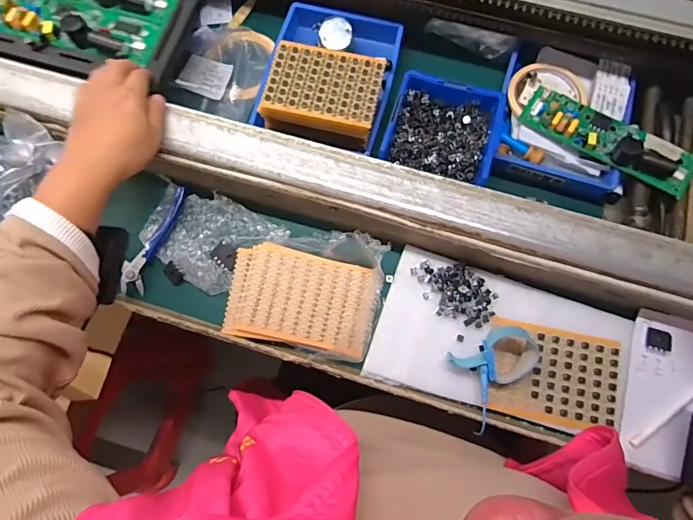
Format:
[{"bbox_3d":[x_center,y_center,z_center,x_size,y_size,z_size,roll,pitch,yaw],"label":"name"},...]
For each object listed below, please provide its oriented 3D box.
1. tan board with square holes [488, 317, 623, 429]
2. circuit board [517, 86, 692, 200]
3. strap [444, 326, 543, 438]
[{"bbox_3d":[0.193,0.108,0.412,0.117,0.010,0.085,13,75,3],"label":"tan board with square holes"},{"bbox_3d":[0.295,-0.140,0.492,0.187,0.031,0.056,34,78,8],"label":"circuit board"},{"bbox_3d":[0.141,0.103,0.401,0.084,0.028,0.071,-26,77,-7],"label":"strap"}]

